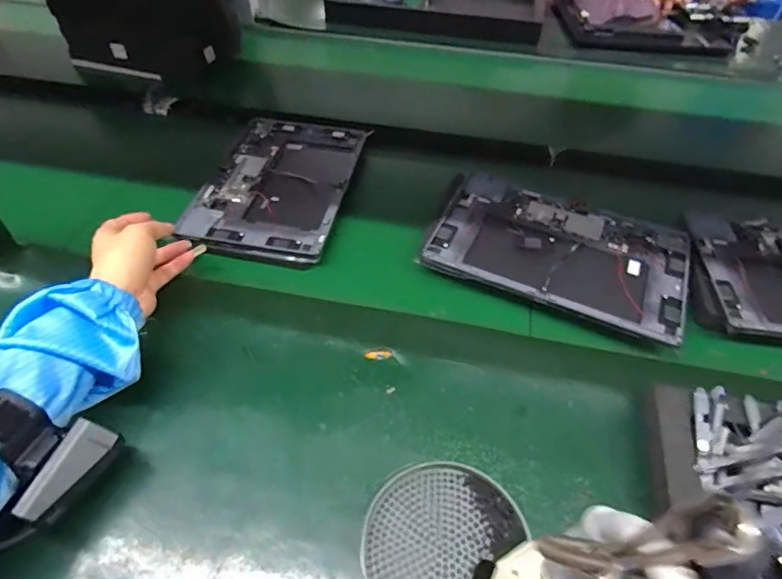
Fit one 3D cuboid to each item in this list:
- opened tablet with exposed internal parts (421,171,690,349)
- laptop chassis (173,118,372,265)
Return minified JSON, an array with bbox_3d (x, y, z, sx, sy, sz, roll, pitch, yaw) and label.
[{"bbox_3d":[0.176,-0.040,0.516,0.259,0.023,0.163,20,54,16],"label":"opened tablet with exposed internal parts"},{"bbox_3d":[-0.137,-0.137,0.591,0.166,0.015,0.256,8,51,6],"label":"laptop chassis"}]

